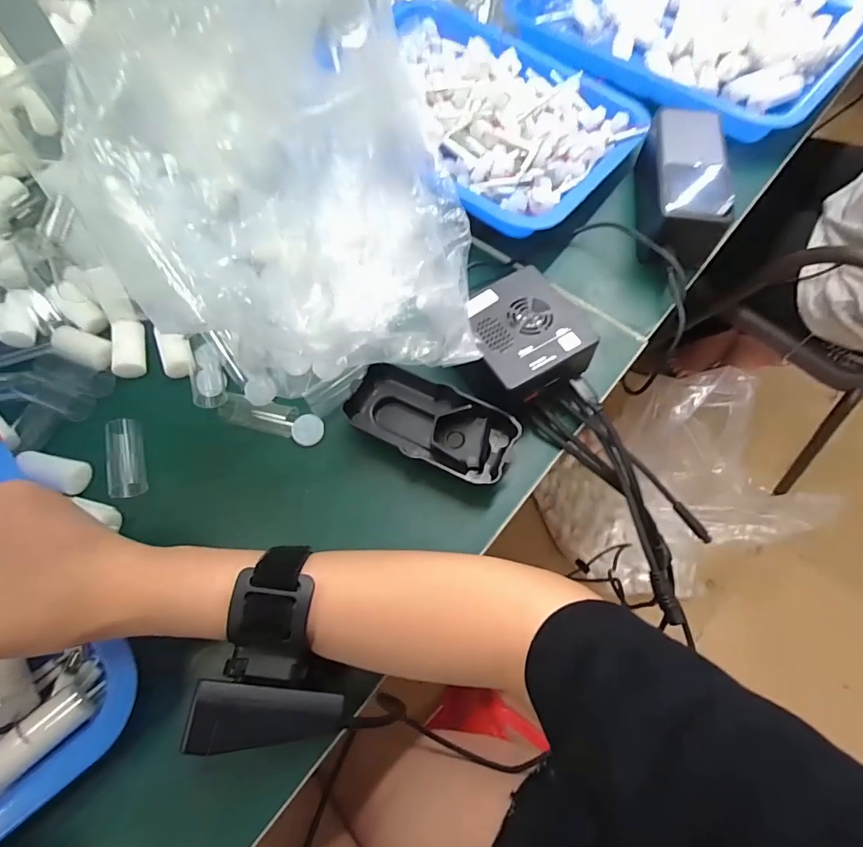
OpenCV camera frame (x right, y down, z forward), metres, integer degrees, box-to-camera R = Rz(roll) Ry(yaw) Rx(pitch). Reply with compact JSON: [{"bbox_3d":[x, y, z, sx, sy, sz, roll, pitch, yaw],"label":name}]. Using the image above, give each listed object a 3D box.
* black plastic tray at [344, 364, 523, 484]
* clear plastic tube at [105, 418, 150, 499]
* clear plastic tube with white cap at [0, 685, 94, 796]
[{"bbox_3d":[0.000,-0.001,0.307,0.109,0.018,0.053,20,66,10],"label":"black plastic tray"},{"bbox_3d":[-0.202,0.021,0.306,0.019,0.016,0.053,-13,65,-6],"label":"clear plastic tube"},{"bbox_3d":[-0.198,0.156,0.227,0.021,0.016,0.052,42,72,18],"label":"clear plastic tube with white cap"}]

